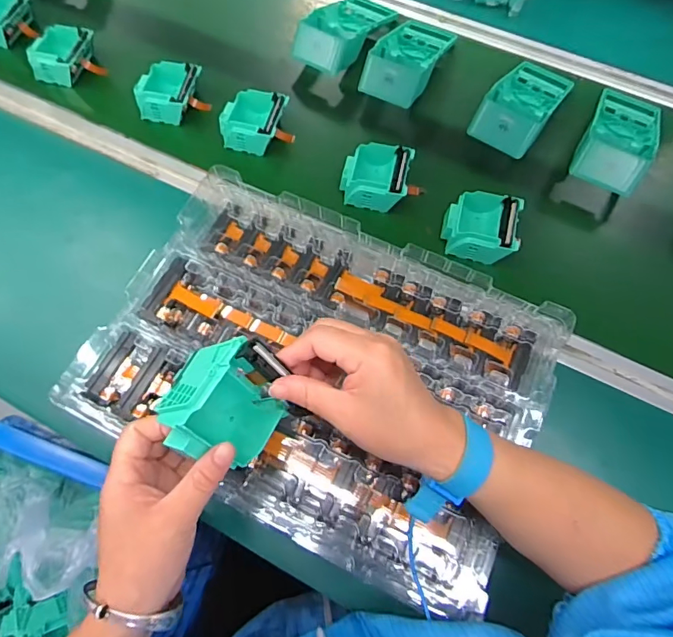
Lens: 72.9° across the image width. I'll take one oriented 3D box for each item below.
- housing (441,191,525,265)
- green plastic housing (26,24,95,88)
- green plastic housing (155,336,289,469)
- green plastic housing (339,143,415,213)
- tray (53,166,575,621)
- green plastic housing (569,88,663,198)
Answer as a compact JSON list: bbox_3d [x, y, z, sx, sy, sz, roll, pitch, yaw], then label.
[{"bbox_3d":[0.169,-0.107,0.535,0.082,0.032,0.077,11,66,7],"label":"housing"},{"bbox_3d":[-0.390,-0.376,0.649,0.067,0.038,0.083,14,66,8],"label":"green plastic housing"},{"bbox_3d":[-0.078,0.062,0.319,0.063,0.069,0.076,19,67,10],"label":"green plastic housing"},{"bbox_3d":[0.048,-0.173,0.567,0.084,0.036,0.083,10,66,6],"label":"green plastic housing"},{"bbox_3d":[-0.016,0.041,0.411,0.381,0.039,0.278,24,68,12],"label":"tray"},{"bbox_3d":[0.379,-0.249,0.601,0.092,0.050,0.203,27,69,13],"label":"green plastic housing"}]

